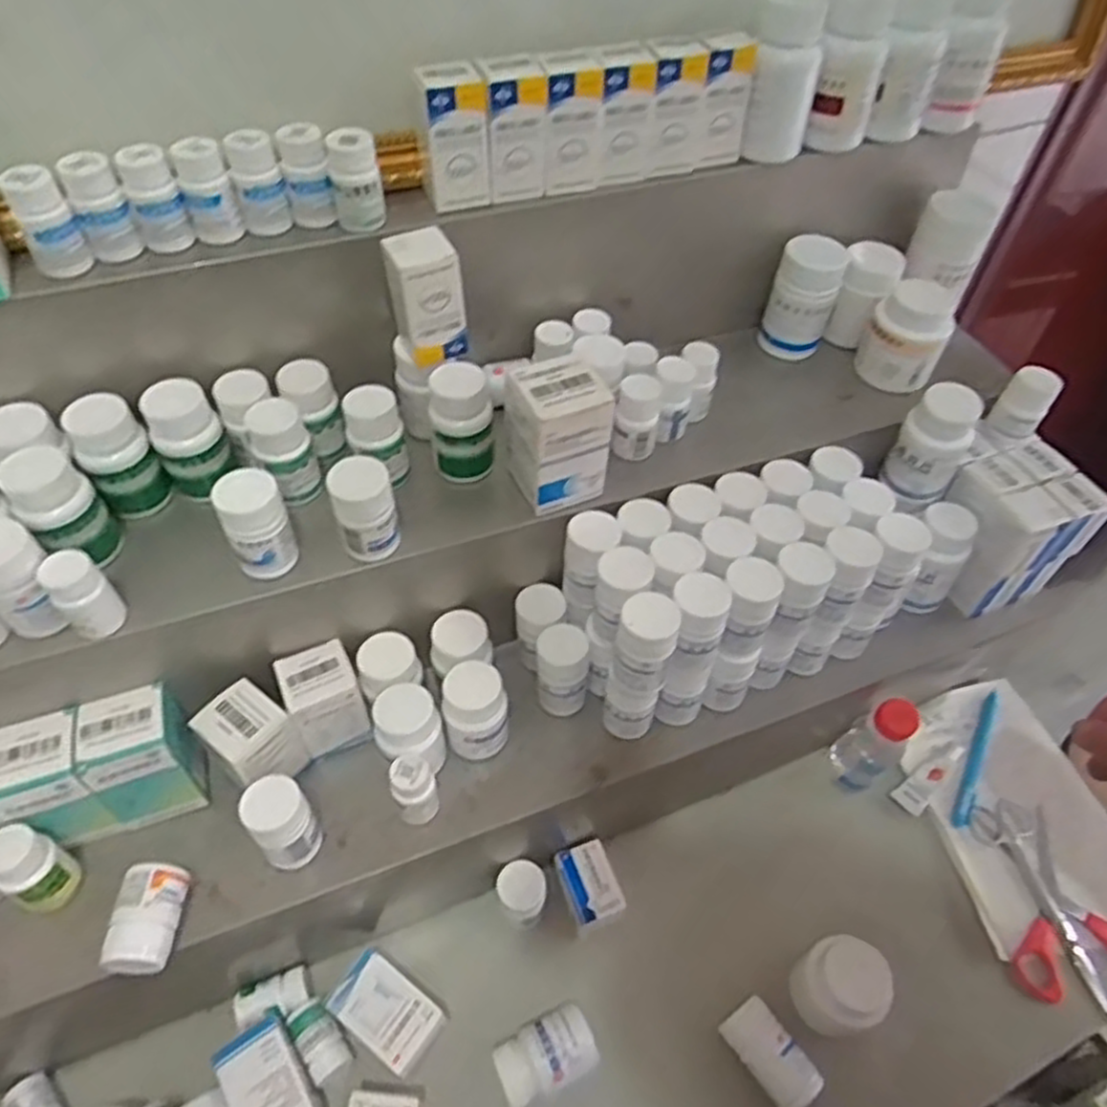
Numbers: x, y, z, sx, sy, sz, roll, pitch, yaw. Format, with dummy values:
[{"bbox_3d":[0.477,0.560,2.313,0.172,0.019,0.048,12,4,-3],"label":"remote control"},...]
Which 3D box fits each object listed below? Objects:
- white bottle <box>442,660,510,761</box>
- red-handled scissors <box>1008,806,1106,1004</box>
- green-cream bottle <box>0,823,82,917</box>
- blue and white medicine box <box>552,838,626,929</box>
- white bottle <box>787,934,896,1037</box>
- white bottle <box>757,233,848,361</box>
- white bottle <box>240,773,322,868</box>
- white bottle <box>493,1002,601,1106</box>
[{"bbox_3d":[-0.047,0.098,0.478,0.039,0.059,0.035,-4,51,-5],"label":"white bottle"},{"bbox_3d":[0.366,0.265,0.569,0.104,0.018,0.124,-12,52,-12],"label":"red-handled scissors"},{"bbox_3d":[-0.285,0.173,0.418,0.031,0.053,0.032,1,51,-1],"label":"green-cream bottle"},{"bbox_3d":[0.025,0.236,0.547,0.036,0.024,0.052,-17,54,-16],"label":"blue and white medicine box"},{"bbox_3d":[0.187,0.281,0.498,0.051,0.042,0.051,1,51,-1],"label":"white bottle"},{"bbox_3d":[0.177,-0.183,0.548,0.044,0.082,0.039,16,52,10],"label":"white bottle"},{"bbox_3d":[-0.152,0.154,0.435,0.032,0.056,0.035,1,51,-1],"label":"white bottle"},{"bbox_3d":[-0.005,0.318,0.485,0.061,0.039,0.039,-18,54,-16],"label":"white bottle"}]

